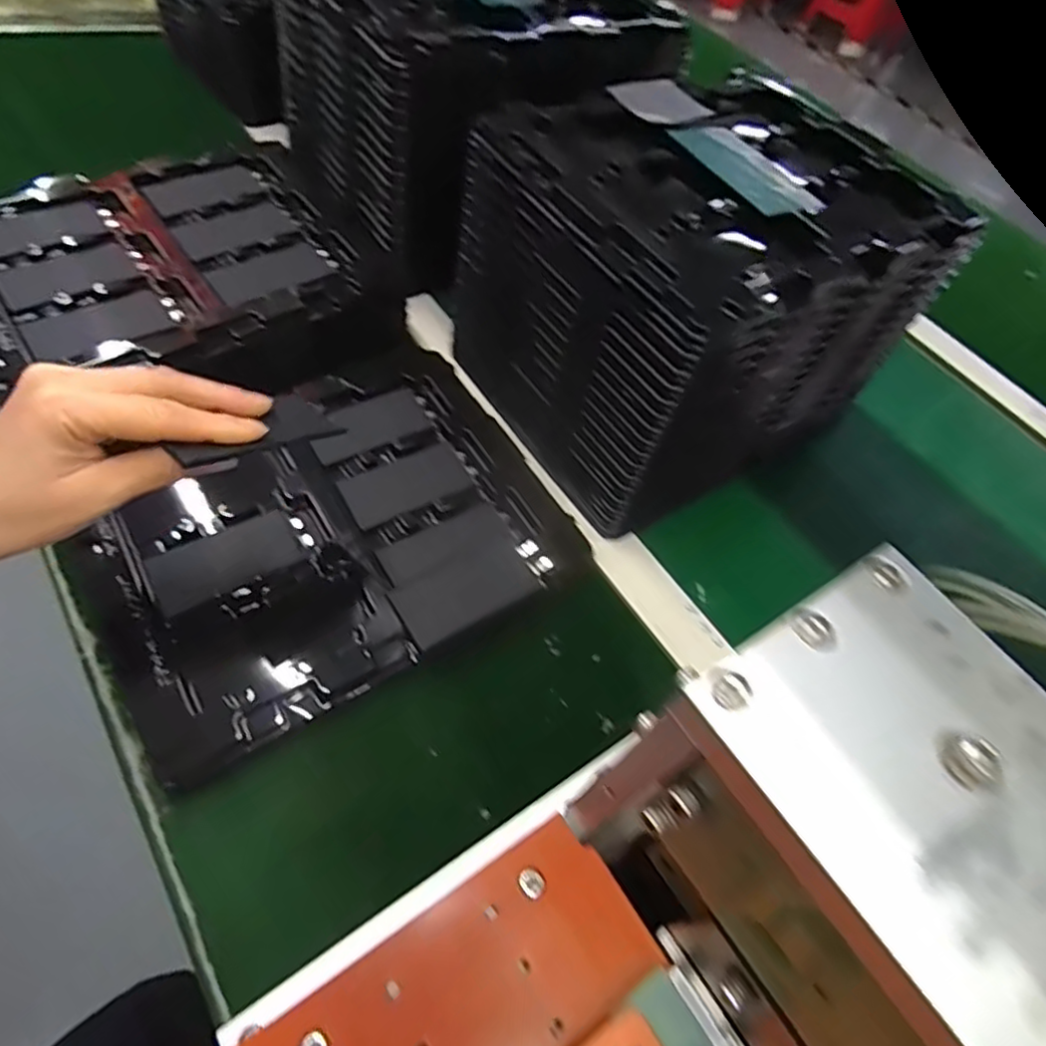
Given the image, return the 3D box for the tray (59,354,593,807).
[{"bbox_3d":[-0.125,0.006,0.423,0.278,0.048,0.225,-27,64,-24],"label":"tray"}]

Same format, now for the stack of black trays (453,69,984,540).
[{"bbox_3d":[0.123,-0.175,0.464,0.277,0.163,0.216,-23,63,-22],"label":"stack of black trays"}]

